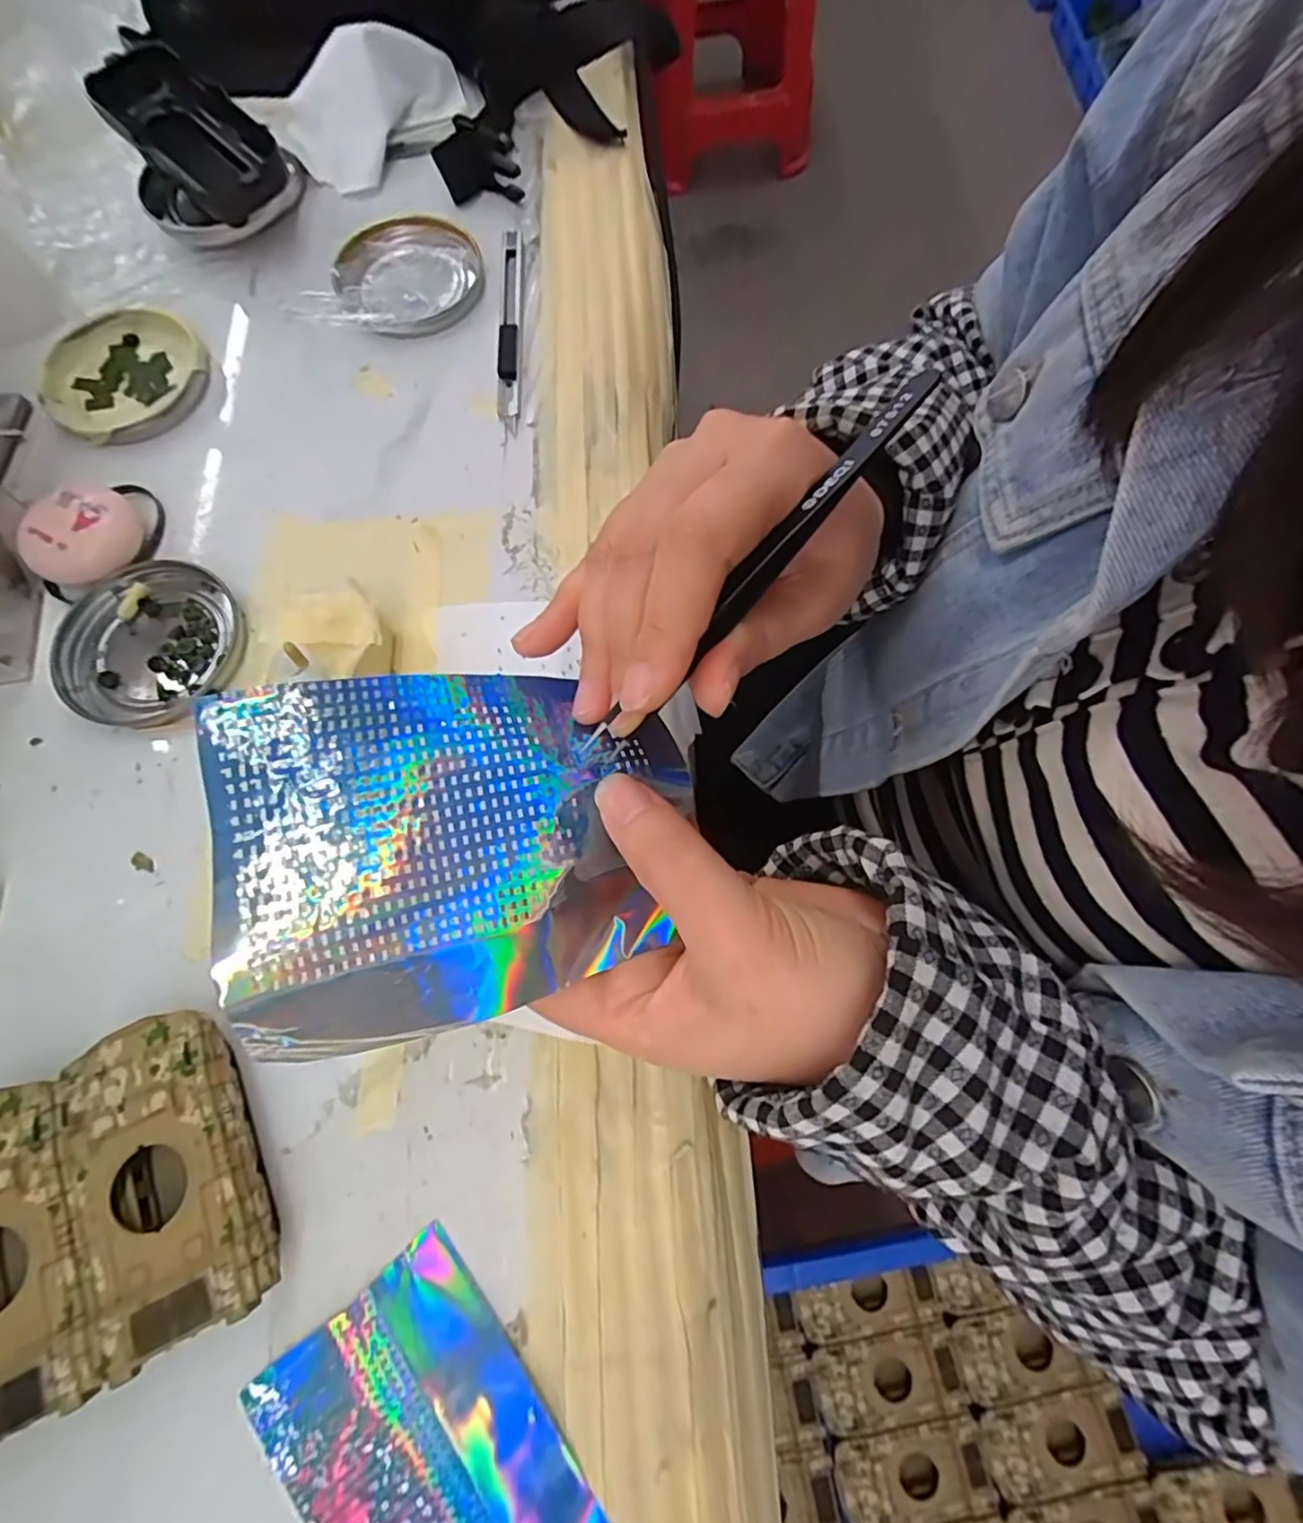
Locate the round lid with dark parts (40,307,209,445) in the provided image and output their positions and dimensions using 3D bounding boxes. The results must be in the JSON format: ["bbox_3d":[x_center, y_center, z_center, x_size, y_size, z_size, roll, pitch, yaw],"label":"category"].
[{"bbox_3d":[-0.273,-0.201,0.323,0.079,0.010,0.080,0,73,2],"label":"round lid with dark parts"}]

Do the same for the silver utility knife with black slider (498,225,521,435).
[{"bbox_3d":[-0.076,-0.232,0.330,0.011,0.008,0.129,-3,73,1],"label":"silver utility knife with black slider"}]

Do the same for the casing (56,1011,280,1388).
[{"bbox_3d":[-0.161,0.136,0.211,0.052,0.025,0.095,-25,74,-6],"label":"casing"}]

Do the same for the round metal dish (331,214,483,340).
[{"bbox_3d":[-0.132,-0.265,0.337,0.078,0.017,0.077,0,73,2],"label":"round metal dish"}]

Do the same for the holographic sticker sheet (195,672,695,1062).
[{"bbox_3d":[-0.049,0.023,0.171,0.118,0.022,0.095,-6,91,-21],"label":"holographic sticker sheet"}]

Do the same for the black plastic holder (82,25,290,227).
[{"bbox_3d":[-0.247,-0.333,0.342,0.080,0.046,0.113,-34,75,-8],"label":"black plastic holder"}]

